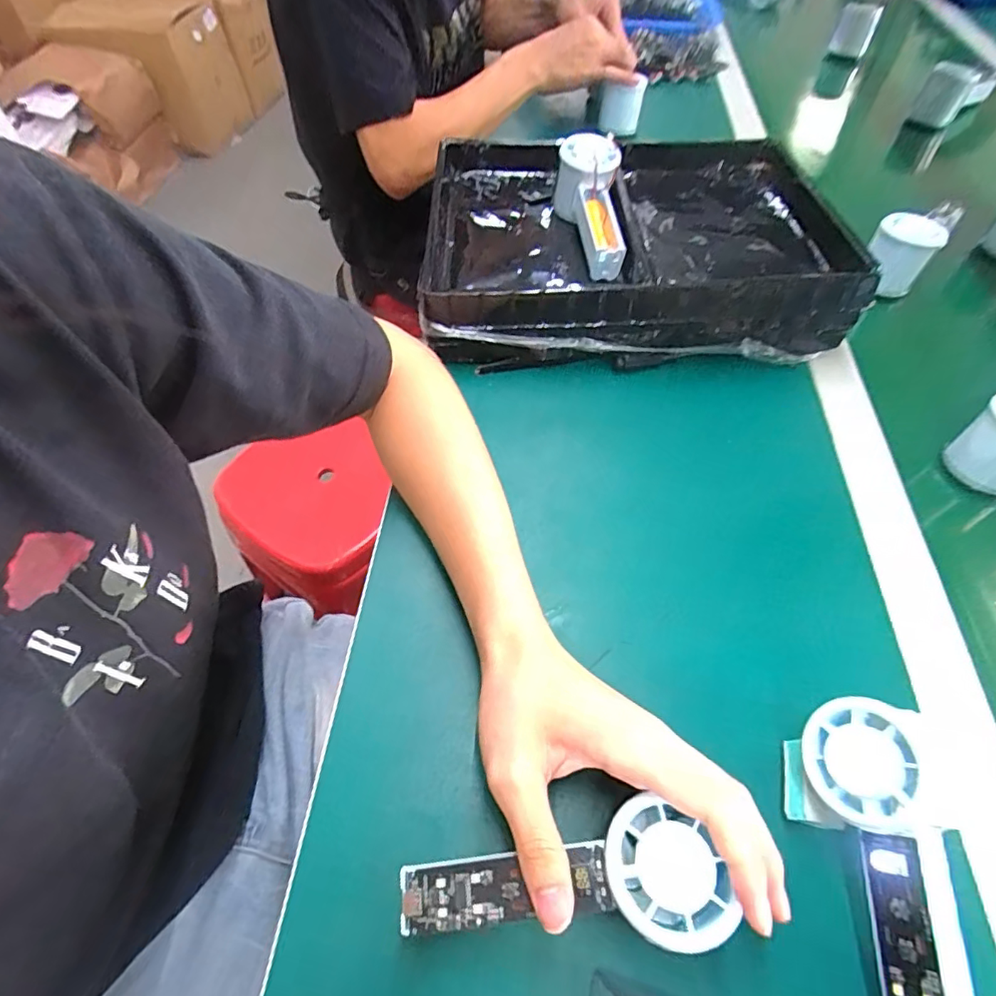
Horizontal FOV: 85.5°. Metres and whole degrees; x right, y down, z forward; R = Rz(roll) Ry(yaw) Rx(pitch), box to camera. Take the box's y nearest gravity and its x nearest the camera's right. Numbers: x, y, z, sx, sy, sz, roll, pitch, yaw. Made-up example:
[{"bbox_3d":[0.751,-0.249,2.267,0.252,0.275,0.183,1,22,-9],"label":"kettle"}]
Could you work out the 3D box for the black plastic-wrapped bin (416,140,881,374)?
[{"bbox_3d":[0.125,-0.246,0.530,0.376,0.083,0.281,-1,56,0],"label":"black plastic-wrapped bin"}]

